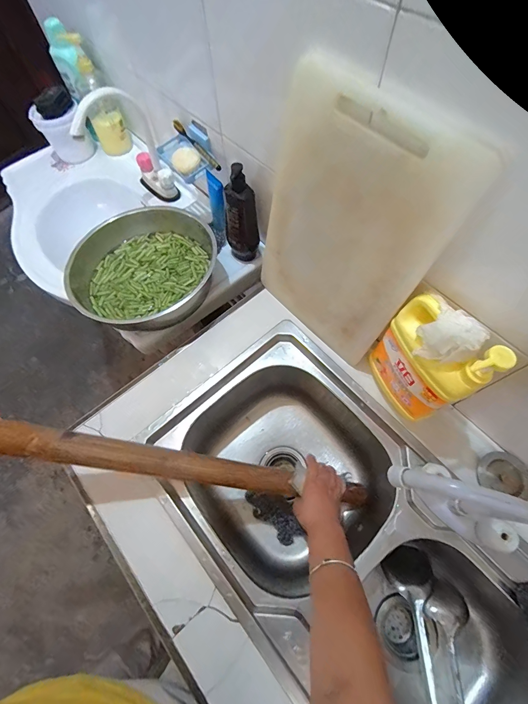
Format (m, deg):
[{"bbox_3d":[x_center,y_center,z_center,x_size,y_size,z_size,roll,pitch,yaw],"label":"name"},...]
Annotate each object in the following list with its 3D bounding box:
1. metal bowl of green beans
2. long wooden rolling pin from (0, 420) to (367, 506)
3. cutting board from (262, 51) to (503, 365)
[{"bbox_3d":[-0.245,-0.171,0.679,0.298,0.100,0.292,-1,65,2],"label":"metal bowl of green beans"},{"bbox_3d":[-0.219,0.151,0.454,0.861,0.040,0.045,19,63,-23],"label":"long wooden rolling pin"},{"bbox_3d":[0.110,-0.168,0.487,0.024,0.372,0.271,-34,68,-28],"label":"cutting board"}]

